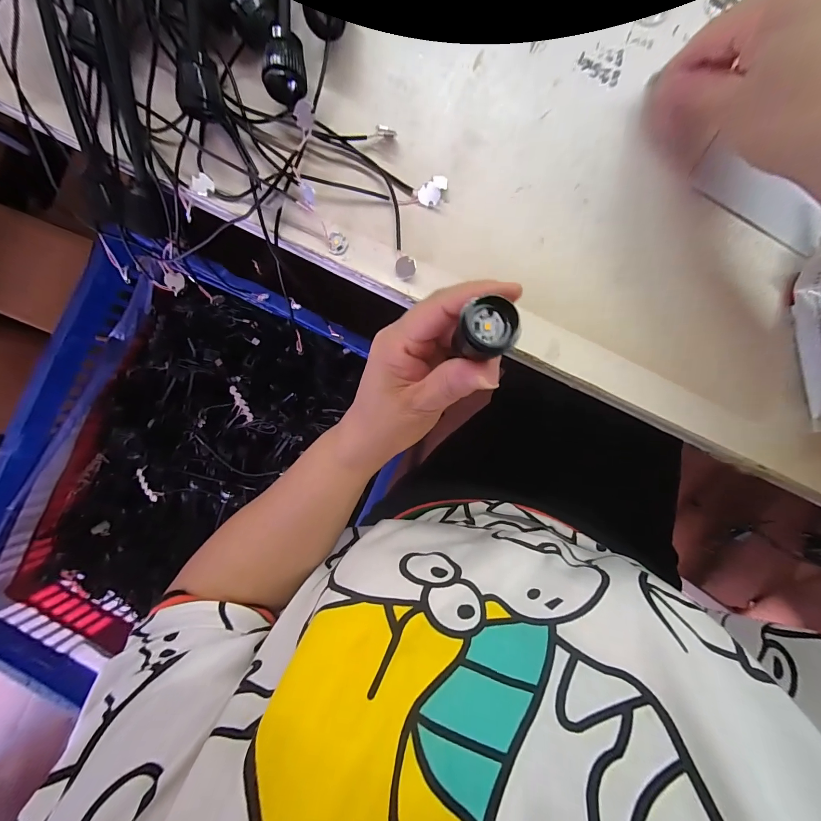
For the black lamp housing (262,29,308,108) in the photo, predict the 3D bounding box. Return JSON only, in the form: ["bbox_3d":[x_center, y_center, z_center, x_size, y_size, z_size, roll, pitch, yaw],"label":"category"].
[{"bbox_3d":[-0.083,-0.231,0.244,0.025,0.021,0.044,6,92,5],"label":"black lamp housing"}]

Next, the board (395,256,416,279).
[{"bbox_3d":[-0.003,-0.101,0.251,0.014,0.004,0.015,0,92,5],"label":"board"}]

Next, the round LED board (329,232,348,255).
[{"bbox_3d":[-0.052,-0.120,0.256,0.013,0.004,0.015,-9,91,5],"label":"round LED board"}]

